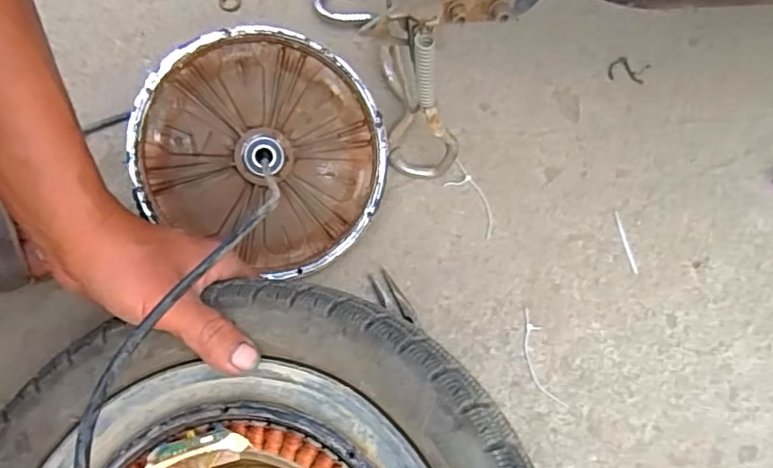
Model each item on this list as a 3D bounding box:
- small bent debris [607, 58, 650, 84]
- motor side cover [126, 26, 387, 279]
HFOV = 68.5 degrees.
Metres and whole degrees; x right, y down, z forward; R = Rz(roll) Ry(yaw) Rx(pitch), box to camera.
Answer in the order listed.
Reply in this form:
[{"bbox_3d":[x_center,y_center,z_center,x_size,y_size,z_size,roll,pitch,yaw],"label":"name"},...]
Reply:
[{"bbox_3d":[0.260,-0.175,0.609,0.041,0.004,0.028,15,69,3],"label":"small bent debris"},{"bbox_3d":[-0.105,-0.074,0.501,0.206,0.024,0.192,31,87,-14],"label":"motor side cover"}]

